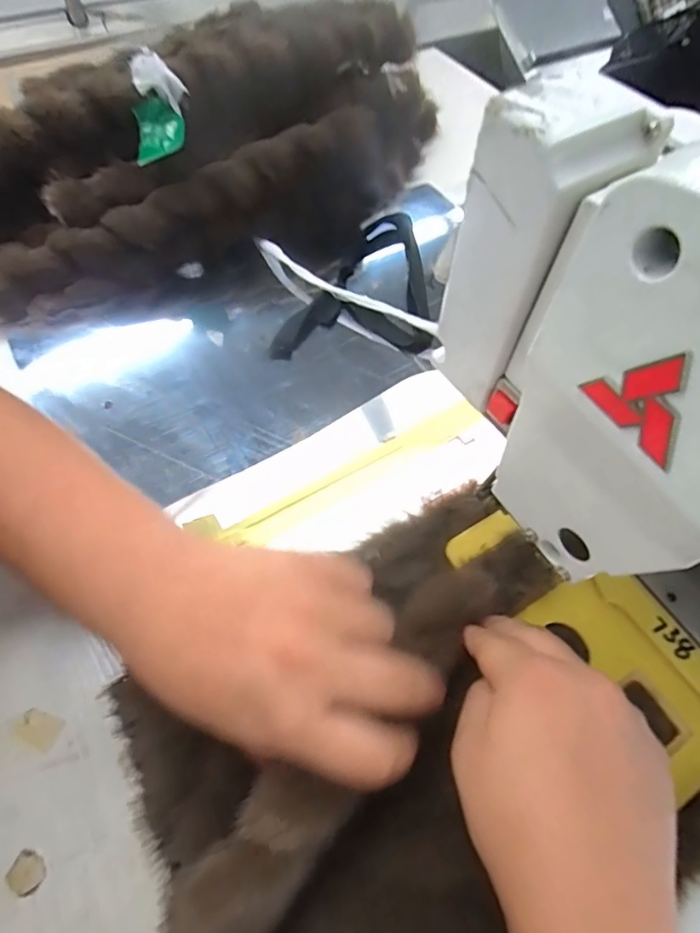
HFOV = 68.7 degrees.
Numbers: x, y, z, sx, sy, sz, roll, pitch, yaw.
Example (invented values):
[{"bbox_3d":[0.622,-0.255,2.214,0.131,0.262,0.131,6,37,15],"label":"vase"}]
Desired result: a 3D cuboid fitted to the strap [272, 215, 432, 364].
[{"bbox_3d":[0.003,-0.175,0.477,0.133,0.019,0.177,2,60,-2],"label":"strap"}]

